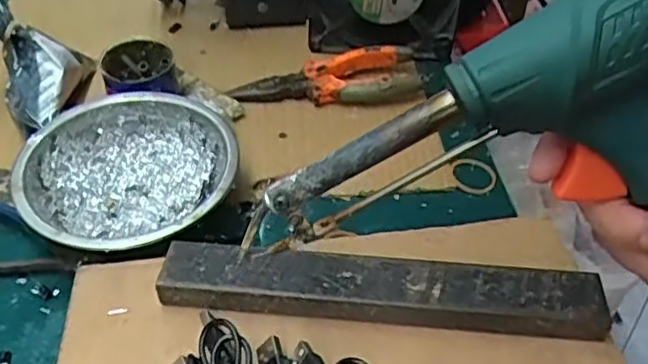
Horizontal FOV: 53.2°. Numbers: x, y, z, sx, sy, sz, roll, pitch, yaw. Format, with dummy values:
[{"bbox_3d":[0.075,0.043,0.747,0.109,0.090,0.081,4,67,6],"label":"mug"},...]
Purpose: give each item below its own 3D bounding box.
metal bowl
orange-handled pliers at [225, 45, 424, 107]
[{"bbox_3d":[-0.116,-0.001,0.396,0.123,0.044,0.120,1,41,-1],"label":"metal bowl"},{"bbox_3d":[0.002,-0.079,0.498,0.142,0.032,0.043,-6,42,-9],"label":"orange-handled pliers"}]

